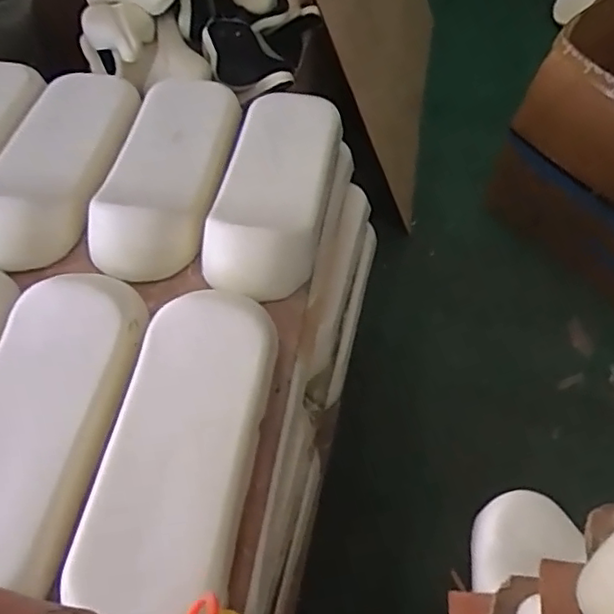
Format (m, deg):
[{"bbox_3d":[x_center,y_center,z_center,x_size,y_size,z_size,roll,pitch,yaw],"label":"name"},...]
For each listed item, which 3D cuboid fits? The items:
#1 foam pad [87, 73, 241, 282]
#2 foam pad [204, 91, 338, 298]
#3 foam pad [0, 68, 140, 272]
[{"bbox_3d":[-0.219,-0.231,0.981,0.166,0.066,0.438,5,57,3],"label":"foam pad"},{"bbox_3d":[-0.046,-0.212,0.989,0.164,0.095,0.410,7,58,5],"label":"foam pad"},{"bbox_3d":[-0.399,-0.248,0.980,0.176,0.074,0.411,6,57,4],"label":"foam pad"}]

